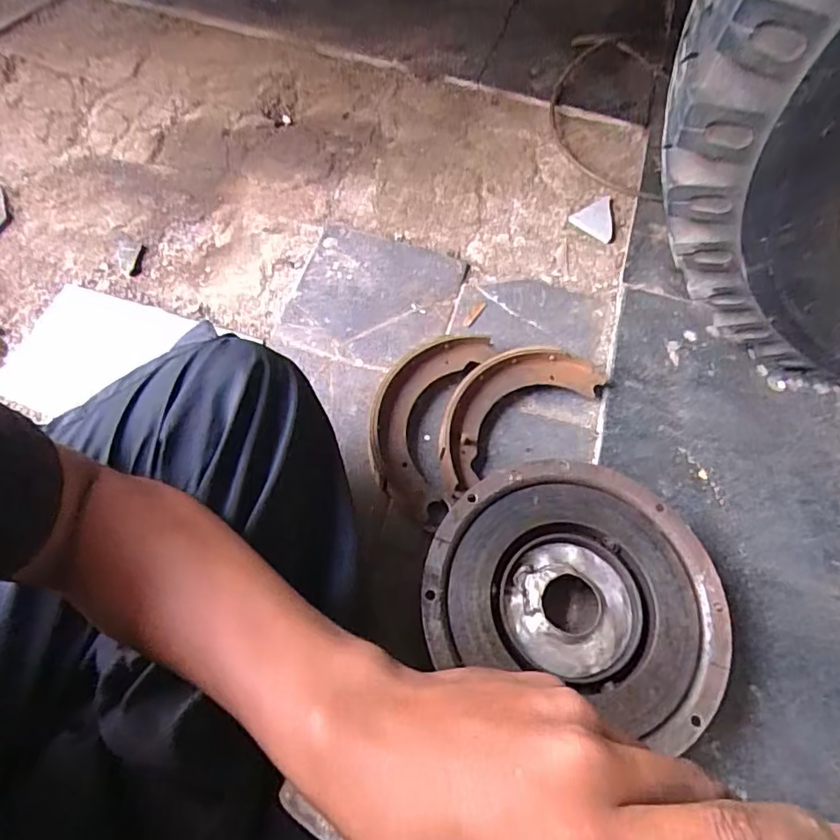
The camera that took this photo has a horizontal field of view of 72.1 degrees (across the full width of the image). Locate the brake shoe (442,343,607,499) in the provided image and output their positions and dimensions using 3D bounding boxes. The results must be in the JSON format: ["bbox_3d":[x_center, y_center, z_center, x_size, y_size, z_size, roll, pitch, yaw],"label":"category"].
[{"bbox_3d":[0.099,-0.019,0.647,0.230,0.045,0.098,-35,72,-19],"label":"brake shoe"}]

